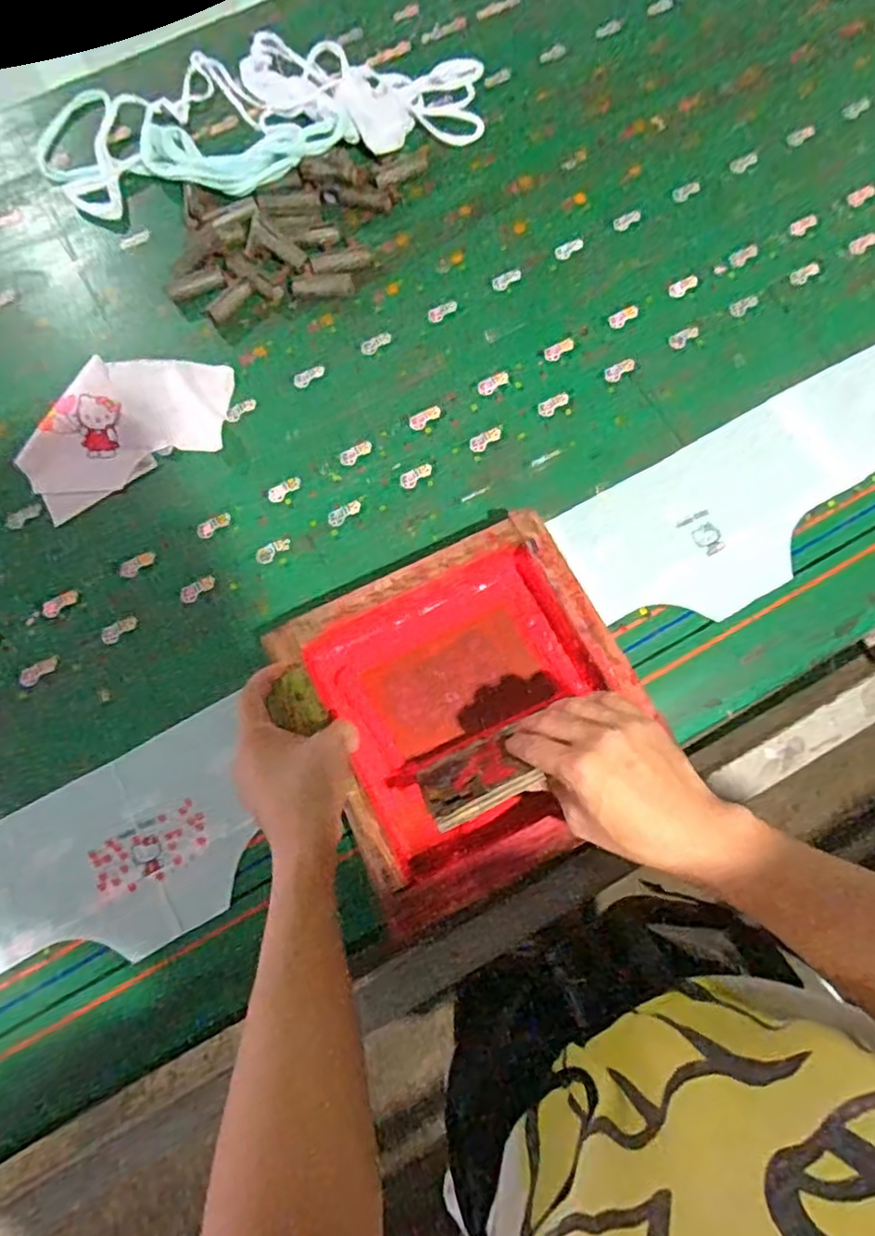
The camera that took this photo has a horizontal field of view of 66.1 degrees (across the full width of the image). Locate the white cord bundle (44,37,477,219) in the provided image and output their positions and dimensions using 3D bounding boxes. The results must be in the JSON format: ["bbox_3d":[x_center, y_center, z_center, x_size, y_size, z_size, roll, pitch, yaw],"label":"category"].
[{"bbox_3d":[-0.200,-0.572,0.756,0.487,0.033,0.220,-19,74,-4],"label":"white cord bundle"}]

